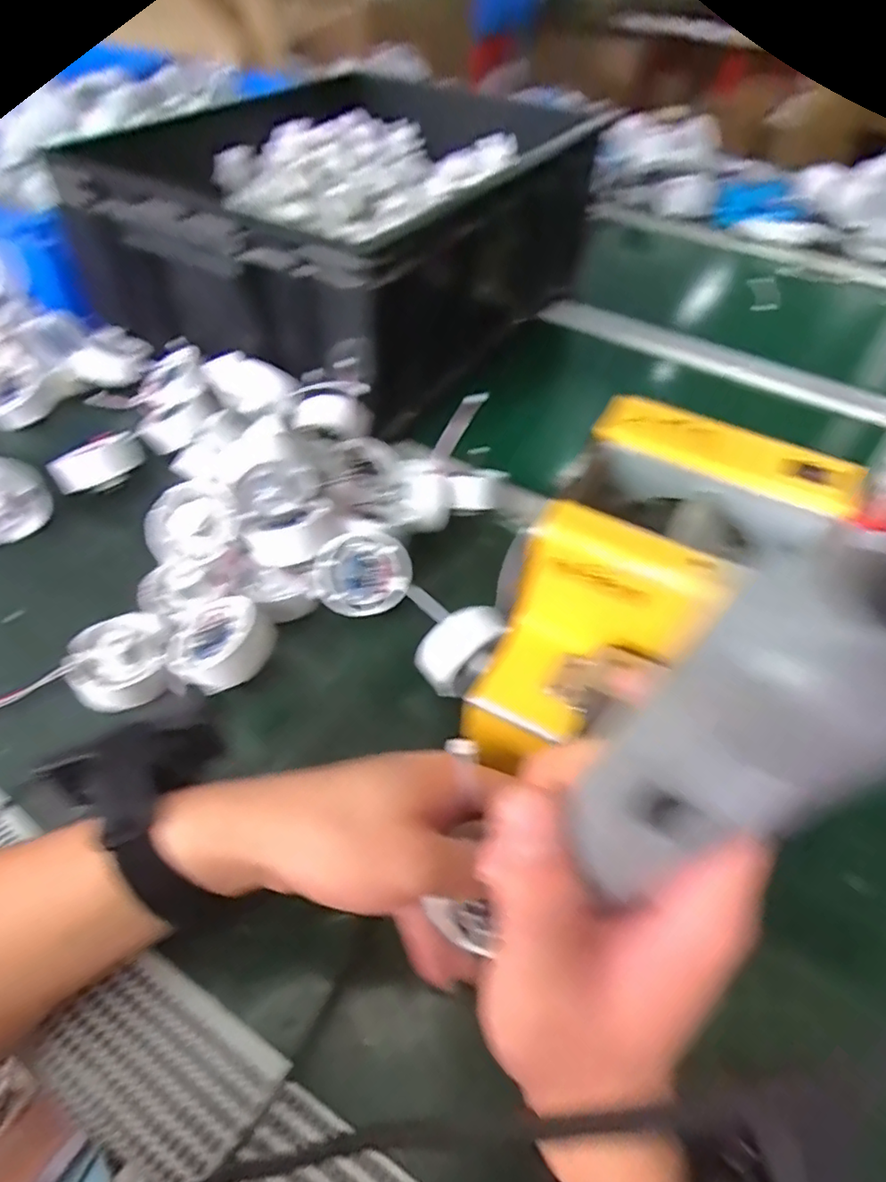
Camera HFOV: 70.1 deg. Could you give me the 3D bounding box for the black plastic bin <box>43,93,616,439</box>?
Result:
[{"bbox_3d":[-0.070,-0.382,0.645,0.339,0.142,0.477,23,52,15],"label":"black plastic bin"}]

